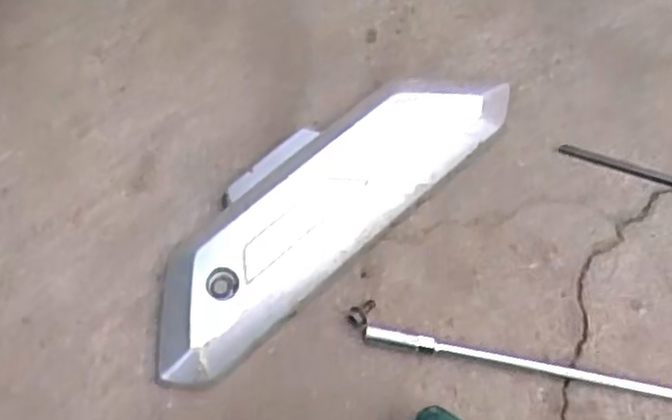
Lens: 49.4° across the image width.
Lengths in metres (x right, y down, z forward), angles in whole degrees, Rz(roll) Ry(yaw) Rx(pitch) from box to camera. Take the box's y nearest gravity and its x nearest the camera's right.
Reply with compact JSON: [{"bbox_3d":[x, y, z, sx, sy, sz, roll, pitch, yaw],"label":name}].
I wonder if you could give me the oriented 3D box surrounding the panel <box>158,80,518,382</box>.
[{"bbox_3d":[-0.012,-0.008,0.533,0.322,0.035,0.099,-40,78,-13],"label":"panel"}]

